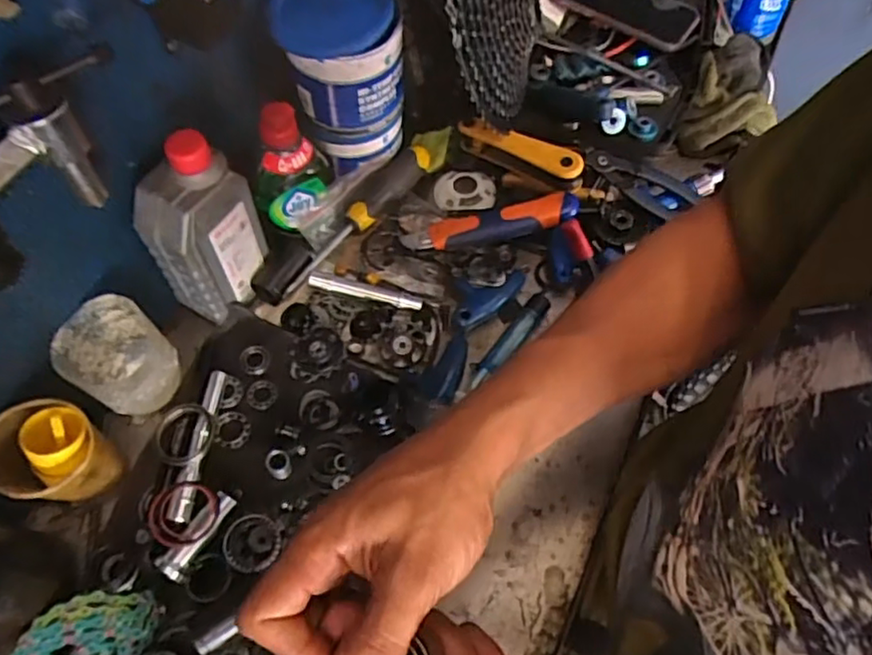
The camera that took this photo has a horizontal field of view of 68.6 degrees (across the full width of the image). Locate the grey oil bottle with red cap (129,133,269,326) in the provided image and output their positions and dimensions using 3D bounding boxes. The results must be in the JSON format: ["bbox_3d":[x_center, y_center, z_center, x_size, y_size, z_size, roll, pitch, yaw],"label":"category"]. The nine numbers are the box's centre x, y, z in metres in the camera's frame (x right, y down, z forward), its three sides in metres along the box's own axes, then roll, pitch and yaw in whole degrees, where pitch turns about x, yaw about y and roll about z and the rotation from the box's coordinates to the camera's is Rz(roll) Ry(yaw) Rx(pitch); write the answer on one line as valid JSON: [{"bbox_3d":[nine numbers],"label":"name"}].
[{"bbox_3d":[-0.191,-0.081,0.521,0.053,0.160,0.083,32,67,16],"label":"grey oil bottle with red cap"}]

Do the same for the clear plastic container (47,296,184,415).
[{"bbox_3d":[-0.250,0.026,0.509,0.064,0.084,0.069,0,62,0],"label":"clear plastic container"}]

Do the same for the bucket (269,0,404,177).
[{"bbox_3d":[-0.081,-0.226,0.573,0.098,0.139,0.087,-13,63,-6],"label":"bucket"}]

